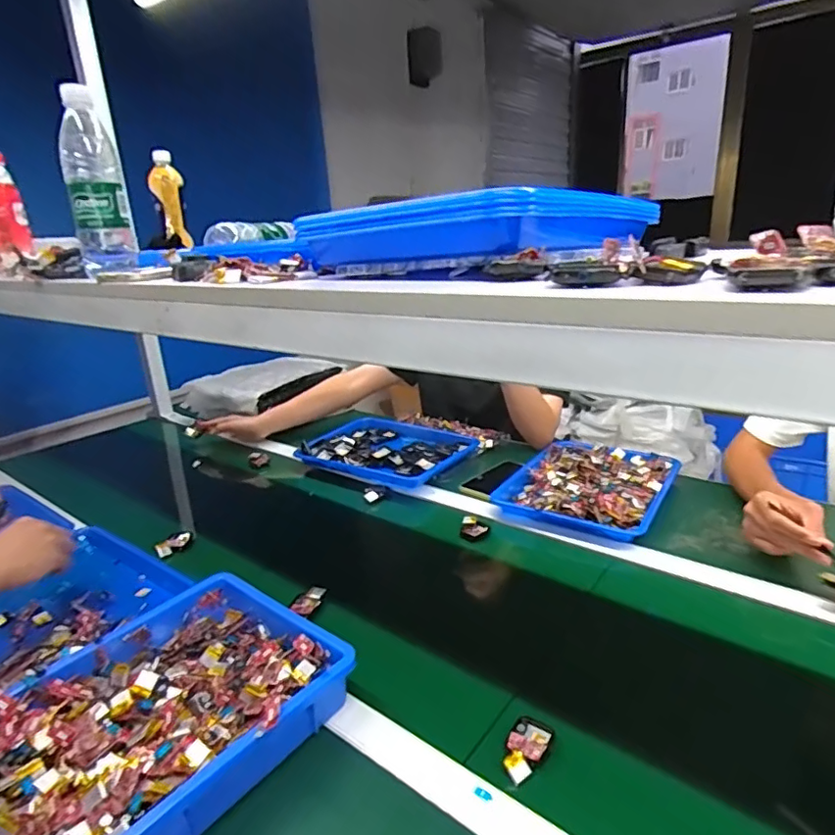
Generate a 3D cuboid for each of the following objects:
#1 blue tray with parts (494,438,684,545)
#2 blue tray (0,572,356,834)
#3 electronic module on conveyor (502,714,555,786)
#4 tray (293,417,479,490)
[{"bbox_3d":[0.303,0.115,0.986,0.254,0.038,0.303,9,23,35],"label":"blue tray with parts"},{"bbox_3d":[-0.270,0.292,0.514,0.252,0.056,0.387,12,25,39],"label":"blue tray"},{"bbox_3d":[0.100,0.303,0.510,0.034,0.018,0.069,6,21,28],"label":"electronic module on conveyor"},{"bbox_3d":[-0.054,0.056,1.175,0.323,0.042,0.254,8,23,33],"label":"tray"}]

